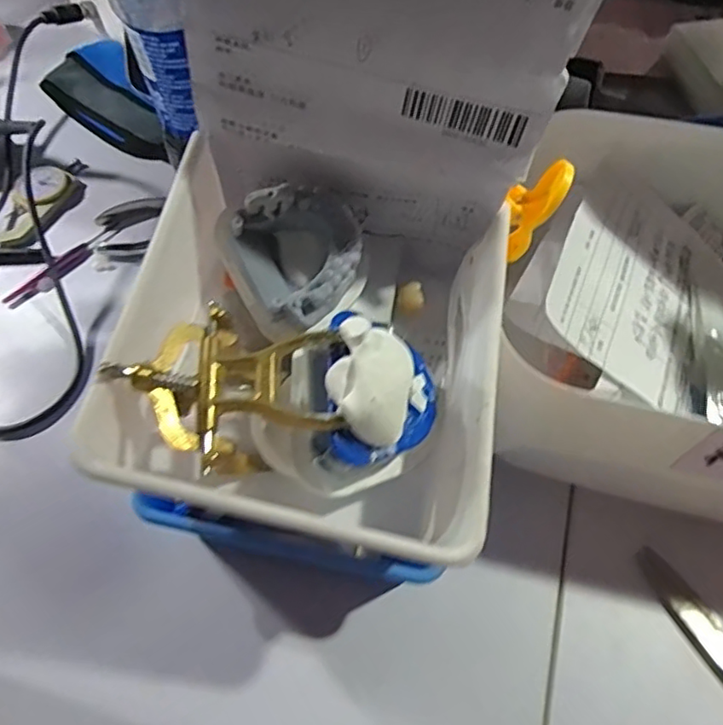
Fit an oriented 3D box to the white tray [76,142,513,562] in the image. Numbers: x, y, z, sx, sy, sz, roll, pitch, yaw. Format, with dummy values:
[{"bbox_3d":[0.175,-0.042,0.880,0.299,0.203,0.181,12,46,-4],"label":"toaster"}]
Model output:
[{"bbox_3d":[-0.016,-0.009,0.274,0.154,0.074,0.176,11,61,7],"label":"white tray"}]

